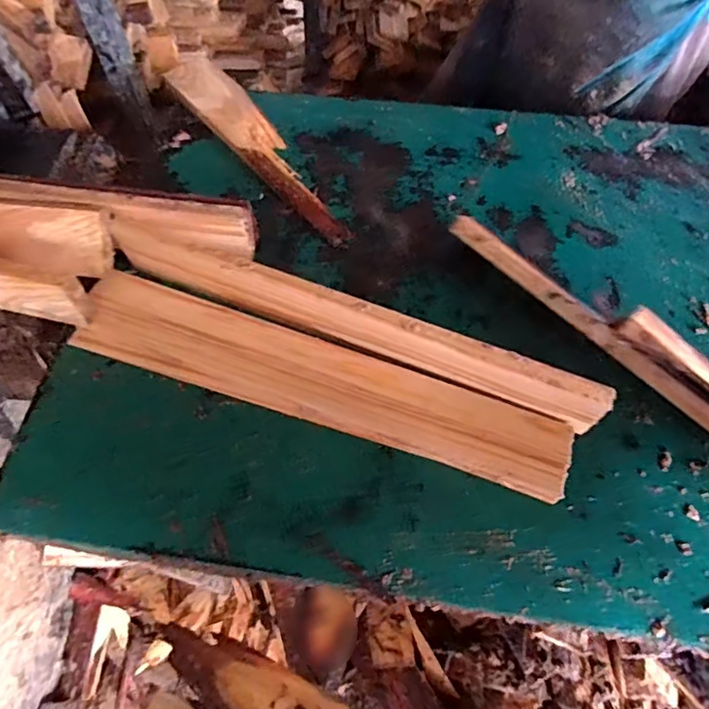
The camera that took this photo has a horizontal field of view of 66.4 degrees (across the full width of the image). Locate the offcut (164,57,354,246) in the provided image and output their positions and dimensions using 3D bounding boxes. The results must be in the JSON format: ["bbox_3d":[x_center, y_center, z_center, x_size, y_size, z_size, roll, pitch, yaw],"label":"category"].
[{"bbox_3d":[-0.131,-0.291,0.735,0.077,0.033,0.409,-34,65,-17],"label":"offcut"}]

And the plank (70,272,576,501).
[{"bbox_3d":[-0.040,0.026,0.553,0.512,0.035,0.082,17,62,10],"label":"plank"}]

